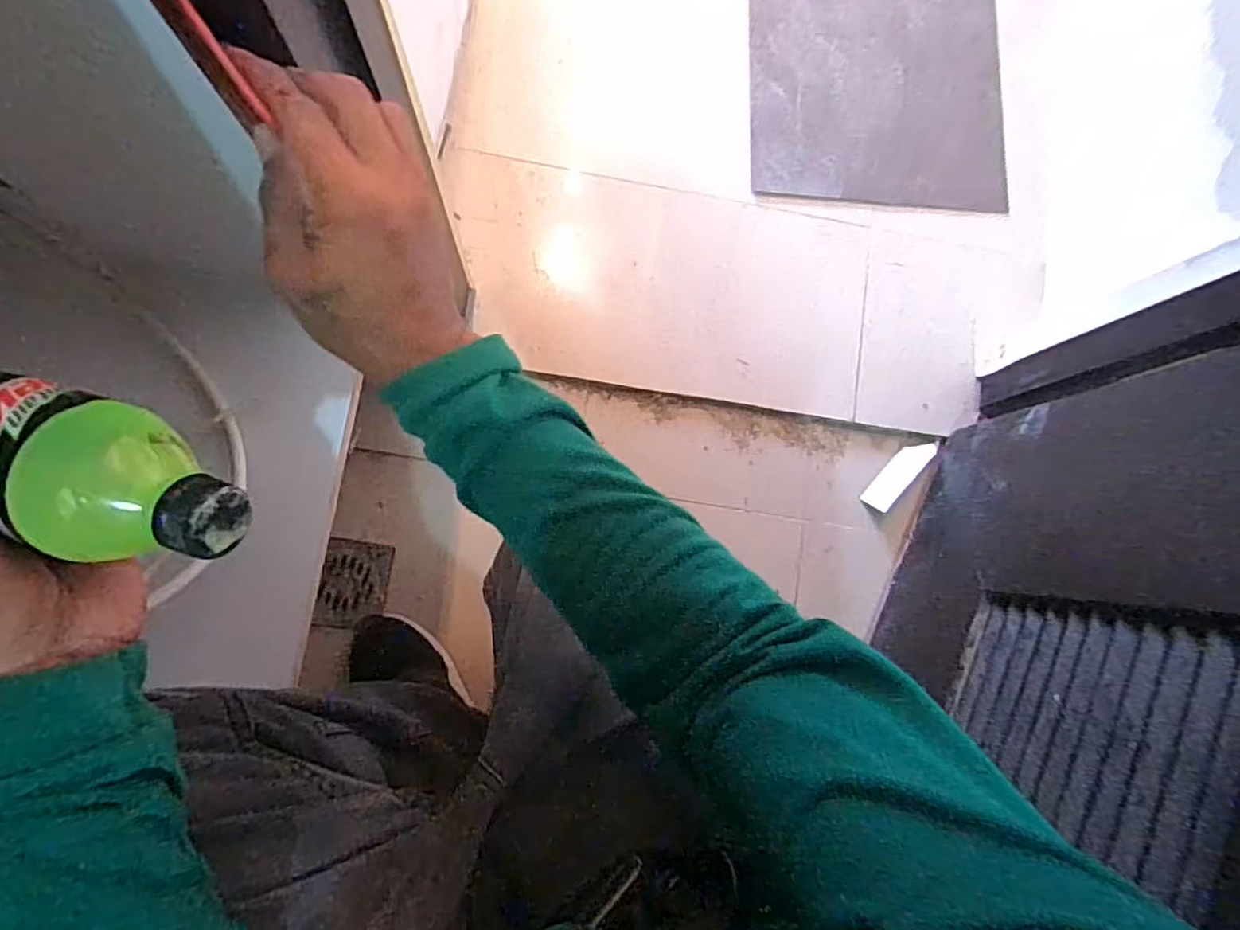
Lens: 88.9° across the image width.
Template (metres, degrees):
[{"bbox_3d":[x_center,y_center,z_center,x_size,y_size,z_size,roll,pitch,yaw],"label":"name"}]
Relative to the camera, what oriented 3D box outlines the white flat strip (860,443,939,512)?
[{"bbox_3d":[0.359,0.012,0.808,0.038,0.013,0.116,42,83,4],"label":"white flat strip"}]

